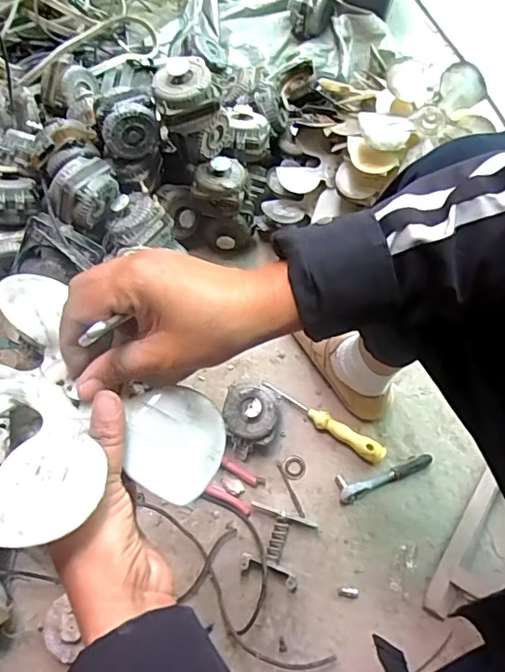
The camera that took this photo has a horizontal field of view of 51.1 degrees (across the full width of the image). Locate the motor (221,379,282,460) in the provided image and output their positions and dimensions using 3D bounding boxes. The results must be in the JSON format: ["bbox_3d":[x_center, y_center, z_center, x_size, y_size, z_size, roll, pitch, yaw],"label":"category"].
[{"bbox_3d":[-0.005,0.124,0.770,0.082,0.075,0.098,16,70,5],"label":"motor"}]

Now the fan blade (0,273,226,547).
[{"bbox_3d":[-0.115,0.046,0.314,0.179,0.056,0.127,37,73,12],"label":"fan blade"}]

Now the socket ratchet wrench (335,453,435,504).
[{"bbox_3d":[0.196,0.204,0.772,0.147,0.027,0.038,-15,70,-7],"label":"socket ratchet wrench"}]

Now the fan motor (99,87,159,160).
[{"bbox_3d":[-0.174,-0.302,0.745,0.079,0.068,0.069,-13,70,-6],"label":"fan motor"}]

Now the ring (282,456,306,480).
[{"bbox_3d":[0.063,0.197,0.786,0.033,0.004,0.035,1,69,-1],"label":"ring"}]

